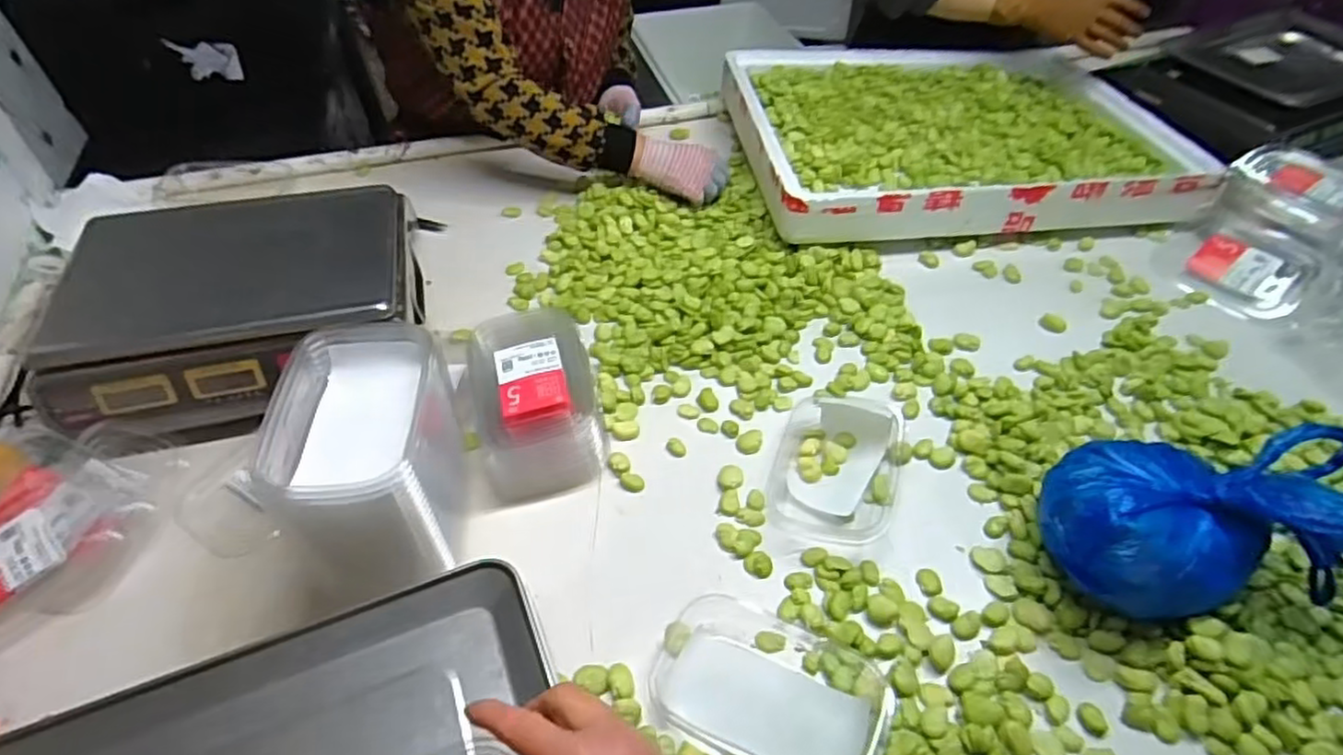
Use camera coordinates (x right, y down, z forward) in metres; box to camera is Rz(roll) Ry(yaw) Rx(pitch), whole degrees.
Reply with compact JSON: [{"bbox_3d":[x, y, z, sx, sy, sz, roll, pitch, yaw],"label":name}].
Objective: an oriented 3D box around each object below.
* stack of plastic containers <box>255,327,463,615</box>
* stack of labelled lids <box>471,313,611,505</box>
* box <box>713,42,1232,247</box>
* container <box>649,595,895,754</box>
[{"bbox_3d":[-0.238,0.077,0.577,0.118,0.172,0.182,-4,47,-5],"label":"stack of plastic containers"},{"bbox_3d":[-0.132,0.020,0.691,0.118,0.087,0.158,-12,48,-12],"label":"stack of labelled lids"},{"bbox_3d":[0.405,-0.366,1.064,0.602,0.090,0.474,-6,47,-6],"label":"box"},{"bbox_3d":[0.074,0.230,0.532,0.175,0.043,0.124,24,51,20],"label":"container"}]

